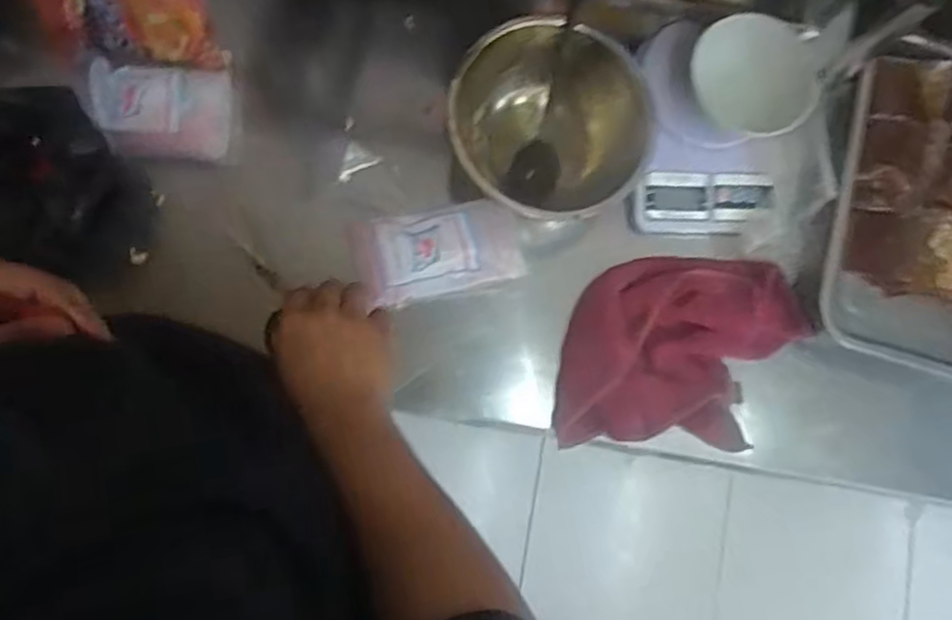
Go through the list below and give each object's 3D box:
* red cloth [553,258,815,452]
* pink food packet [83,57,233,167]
[{"bbox_3d":[0.179,0.034,0.618,0.216,0.031,0.158,1,81,-4],"label":"red cloth"},{"bbox_3d":[-0.268,-0.169,0.609,0.115,0.035,0.077,-3,82,-5],"label":"pink food packet"}]

